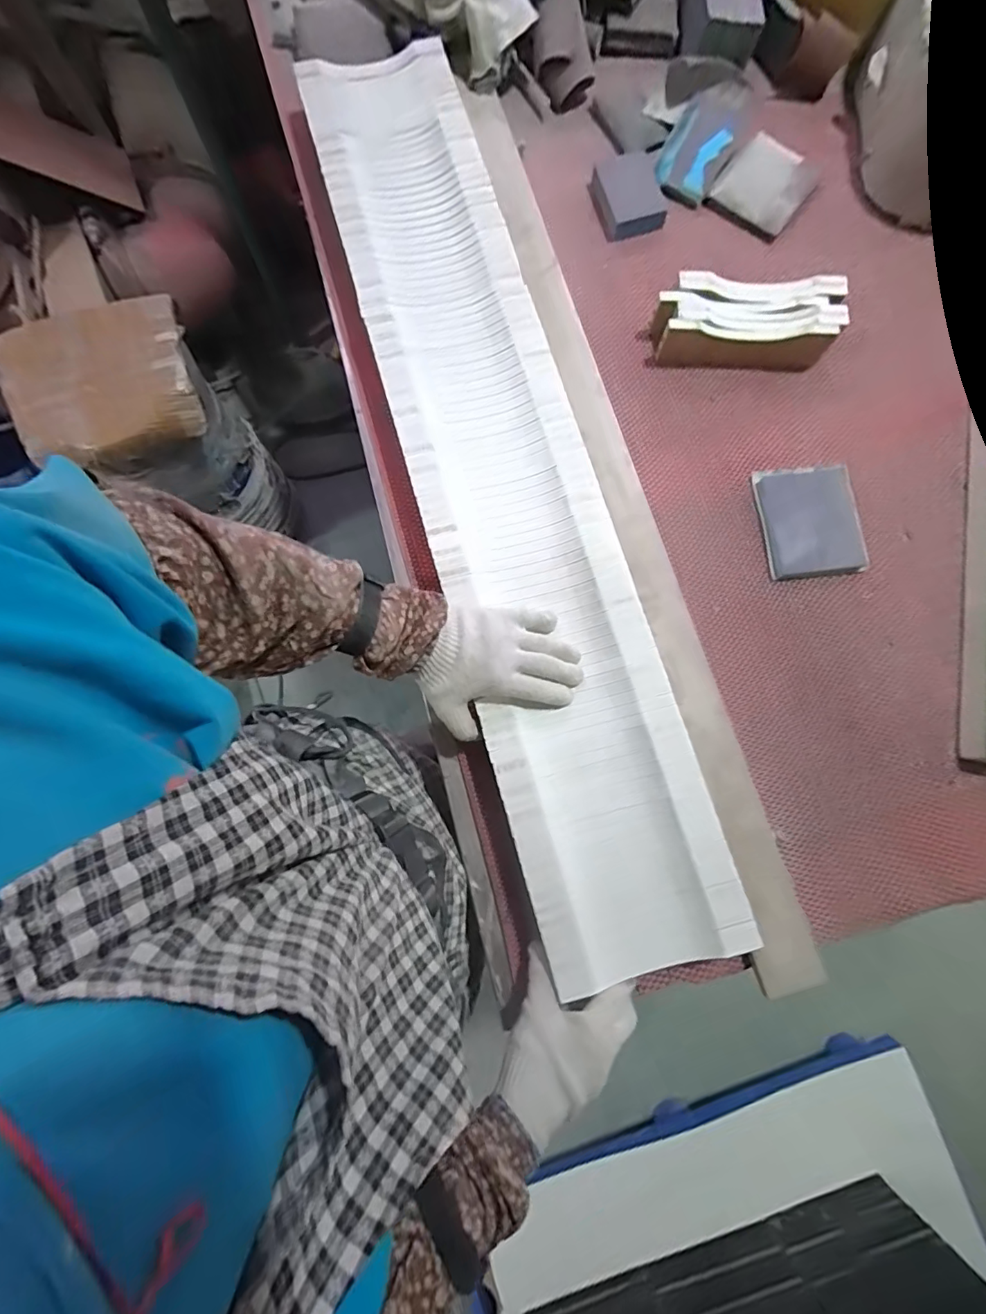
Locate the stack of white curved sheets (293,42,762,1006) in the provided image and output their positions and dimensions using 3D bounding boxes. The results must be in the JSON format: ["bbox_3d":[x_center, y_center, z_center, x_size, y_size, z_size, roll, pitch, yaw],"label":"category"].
[{"bbox_3d":[0.006,-0.209,0.549,0.195,0.027,1.062,-17,82,-2],"label":"stack of white curved sheets"}]

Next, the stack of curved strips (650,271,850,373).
[{"bbox_3d":[0.303,-0.404,0.609,0.211,0.046,0.090,1,80,1],"label":"stack of curved strips"}]

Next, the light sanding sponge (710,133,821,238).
[{"bbox_3d":[0.362,-0.624,0.666,0.106,0.022,0.119,37,82,7],"label":"light sanding sponge"}]

